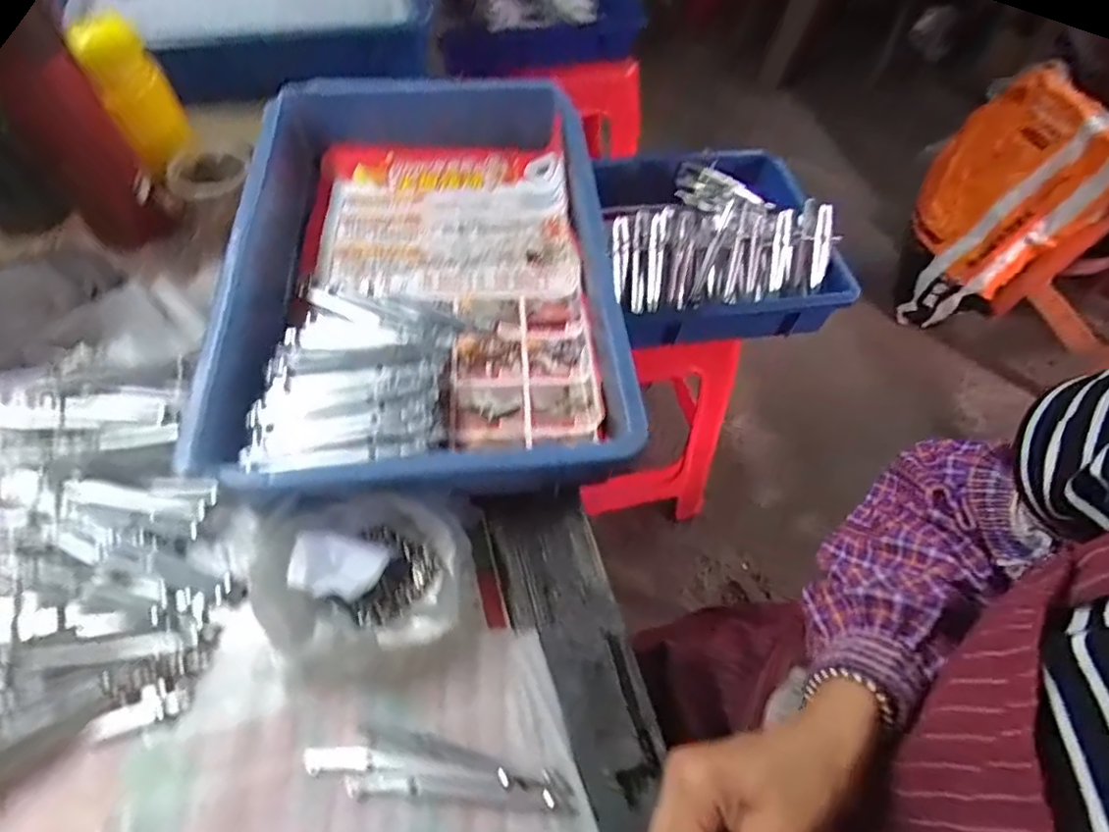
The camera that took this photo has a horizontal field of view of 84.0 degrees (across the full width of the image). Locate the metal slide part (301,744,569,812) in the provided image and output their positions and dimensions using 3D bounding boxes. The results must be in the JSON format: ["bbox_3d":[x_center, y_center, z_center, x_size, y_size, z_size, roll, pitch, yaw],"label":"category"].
[{"bbox_3d":[-0.066,0.208,0.352,0.151,0.006,0.022,7,56,1],"label":"metal slide part"}]

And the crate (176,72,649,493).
[{"bbox_3d":[-0.107,-0.115,0.515,0.288,0.090,0.406,-3,57,-6],"label":"crate"}]

